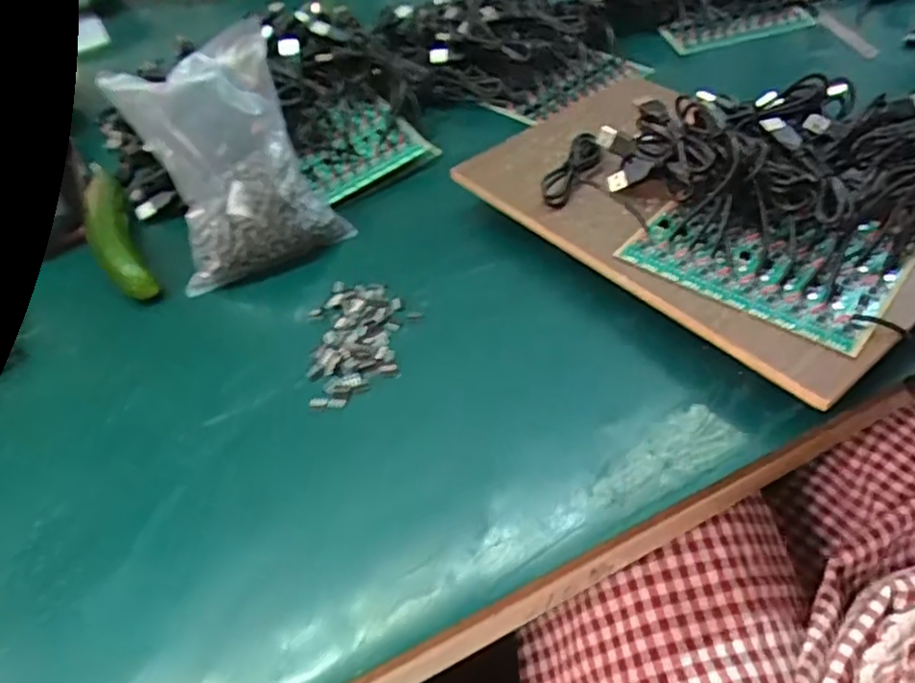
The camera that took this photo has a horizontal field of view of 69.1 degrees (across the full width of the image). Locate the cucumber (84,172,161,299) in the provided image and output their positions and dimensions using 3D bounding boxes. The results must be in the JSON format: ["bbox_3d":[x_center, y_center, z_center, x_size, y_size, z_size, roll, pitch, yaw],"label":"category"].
[{"bbox_3d":[-0.265,-0.081,0.515,0.033,0.025,0.148,-25,49,-15],"label":"cucumber"}]

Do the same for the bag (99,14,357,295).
[{"bbox_3d":[-0.168,-0.132,0.488,0.121,0.059,0.165,-27,98,-15],"label":"bag"}]

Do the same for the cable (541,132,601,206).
[{"bbox_3d":[0.081,-0.122,0.465,0.019,0.017,0.072,23,55,26],"label":"cable"}]

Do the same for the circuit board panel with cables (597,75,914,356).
[{"bbox_3d":[0.202,-0.117,0.424,0.218,0.048,0.220,-37,53,-23],"label":"circuit board panel with cables"}]

